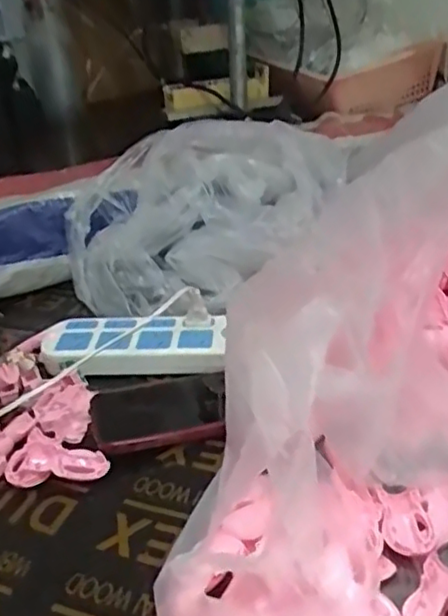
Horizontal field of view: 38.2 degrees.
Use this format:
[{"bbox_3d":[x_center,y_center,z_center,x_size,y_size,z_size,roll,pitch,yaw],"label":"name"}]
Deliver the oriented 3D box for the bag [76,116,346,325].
[{"bbox_3d":[-0.019,-0.110,0.766,0.332,0.155,0.173,-5,30,0],"label":"bag"}]

